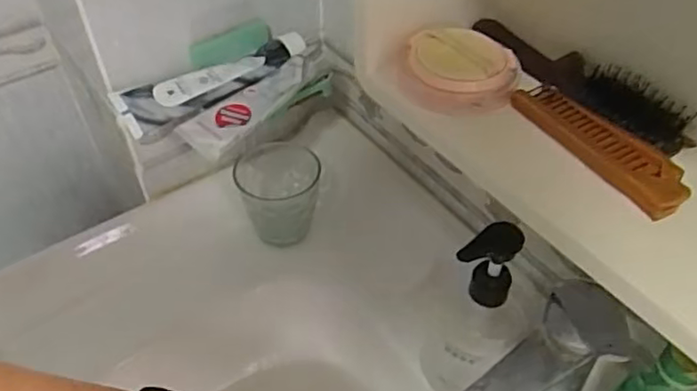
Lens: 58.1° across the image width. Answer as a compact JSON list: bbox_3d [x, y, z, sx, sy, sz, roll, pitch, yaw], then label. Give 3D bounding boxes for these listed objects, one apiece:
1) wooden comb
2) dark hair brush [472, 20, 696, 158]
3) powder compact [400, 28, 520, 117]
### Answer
[{"bbox_3d":[0.138,-0.029,0.351,0.039,0.015,0.111,-27,52,-23],"label":"wooden comb"},{"bbox_3d":[0.141,-0.071,0.386,0.035,0.024,0.139,-30,53,-25],"label":"dark hair brush"},{"bbox_3d":[0.070,-0.079,0.393,0.069,0.023,0.061,12,48,12],"label":"powder compact"}]

